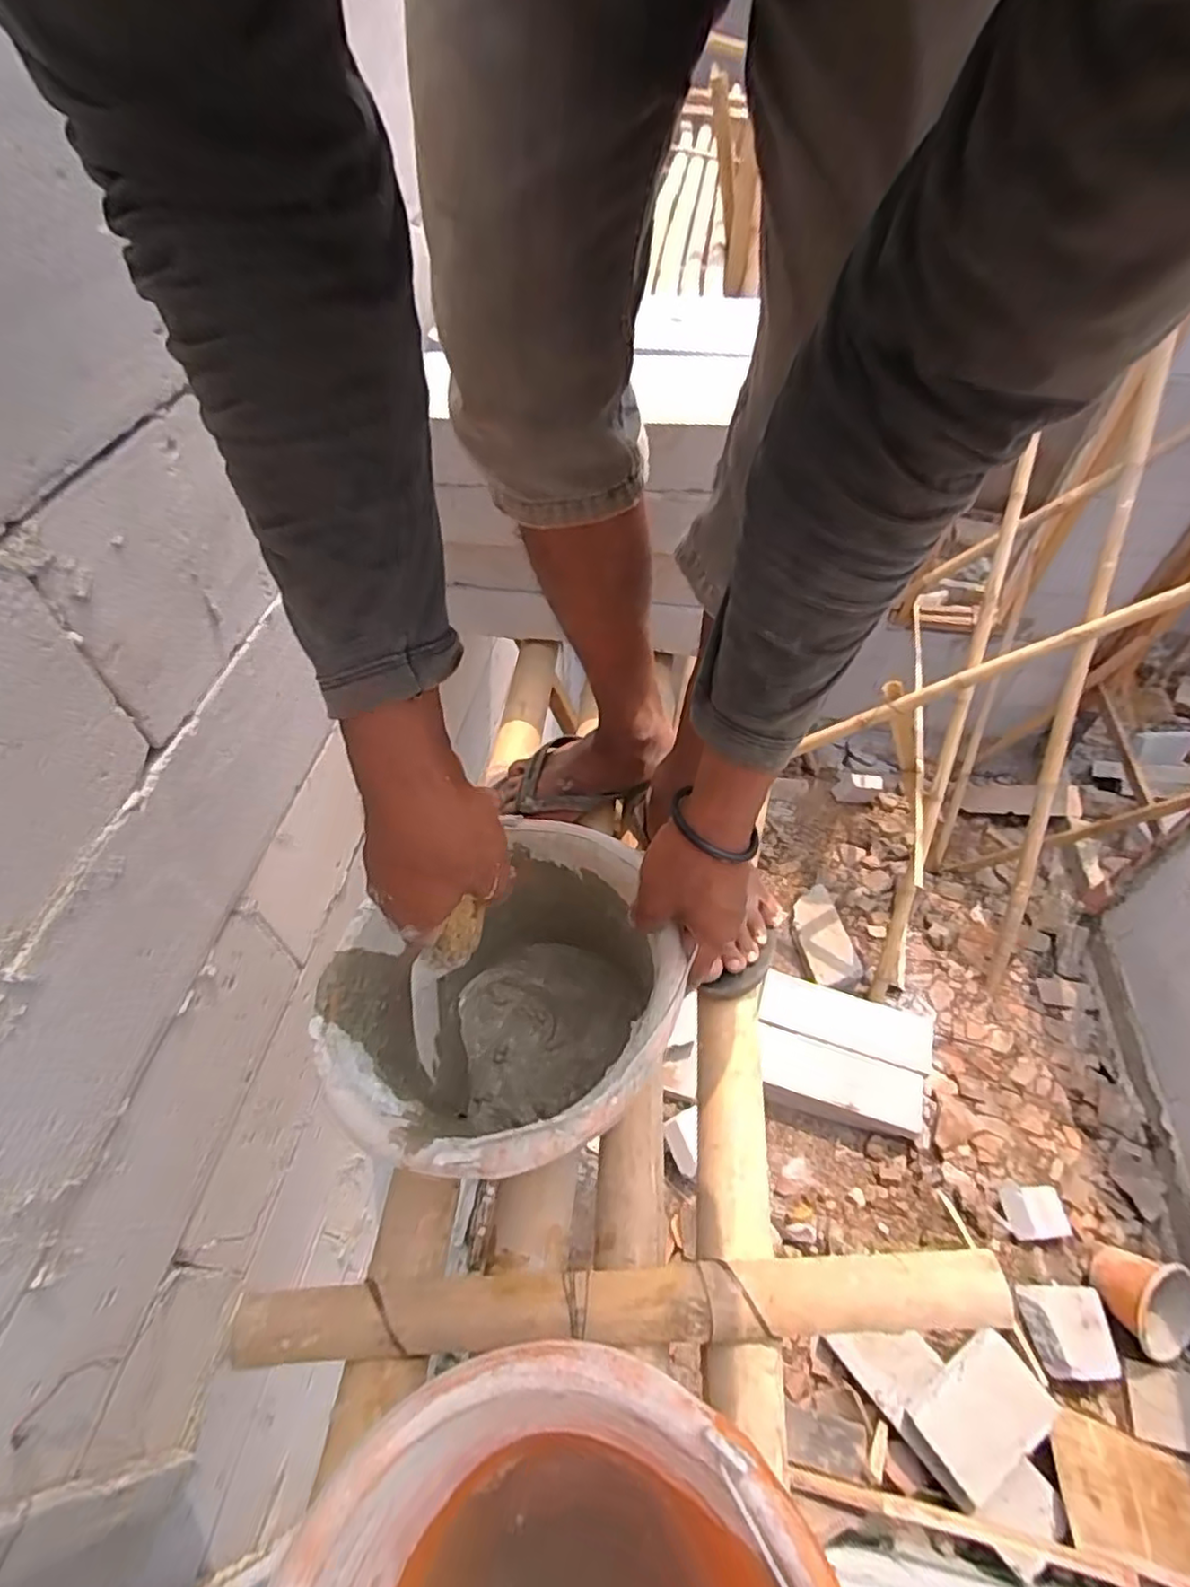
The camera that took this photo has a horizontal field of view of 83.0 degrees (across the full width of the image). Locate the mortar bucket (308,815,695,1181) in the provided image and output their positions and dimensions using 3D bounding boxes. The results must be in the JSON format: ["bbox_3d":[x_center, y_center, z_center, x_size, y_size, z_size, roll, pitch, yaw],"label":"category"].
[{"bbox_3d":[-0.069,0.158,0.491,0.233,0.170,0.224,-20,54,-15],"label":"mortar bucket"}]

